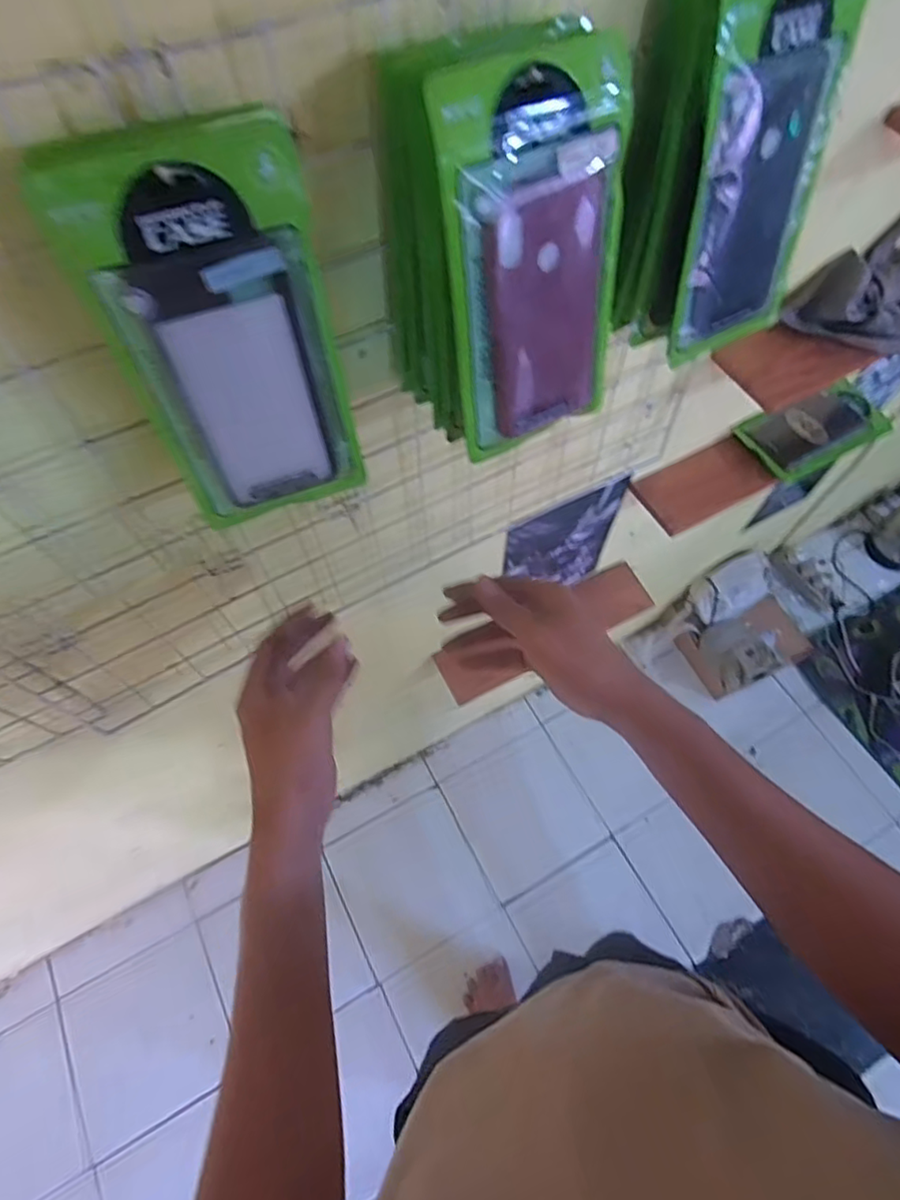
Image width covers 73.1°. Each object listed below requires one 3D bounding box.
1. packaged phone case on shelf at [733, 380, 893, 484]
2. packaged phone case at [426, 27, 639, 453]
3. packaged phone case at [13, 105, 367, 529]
[{"bbox_3d":[0.535,-0.251,0.890,0.226,0.033,0.111,-26,66,-13],"label":"packaged phone case on shelf"},{"bbox_3d":[0.053,-0.188,0.357,0.111,0.205,0.012,-24,50,-12],"label":"packaged phone case"},{"bbox_3d":[-0.115,-0.129,0.337,0.110,0.217,0.015,-21,56,-11],"label":"packaged phone case"}]

